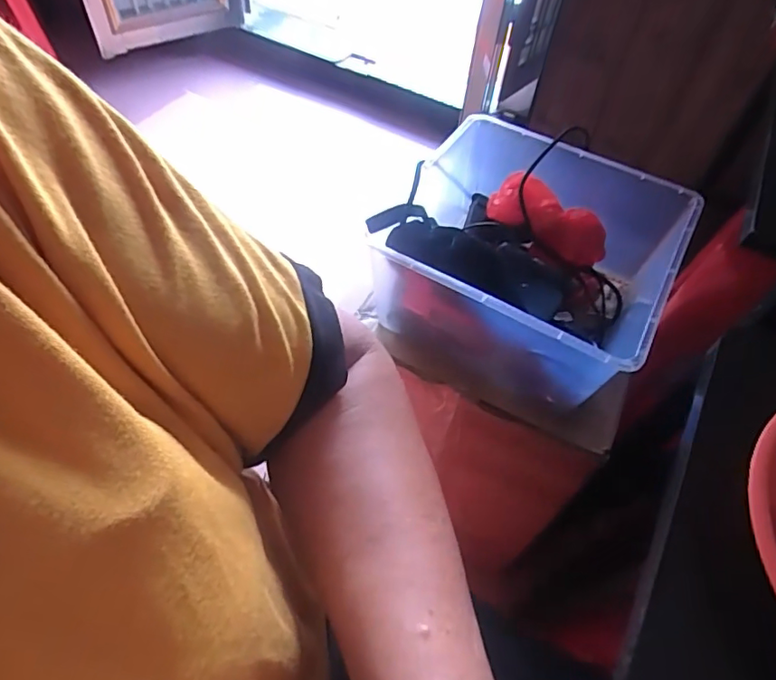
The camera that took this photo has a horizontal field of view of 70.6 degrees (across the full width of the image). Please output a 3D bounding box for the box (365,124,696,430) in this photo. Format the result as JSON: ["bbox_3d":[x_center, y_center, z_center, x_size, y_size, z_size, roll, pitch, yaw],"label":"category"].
[{"bbox_3d":[0.159,-0.098,0.653,0.309,0.153,0.313,26,55,15],"label":"box"}]

